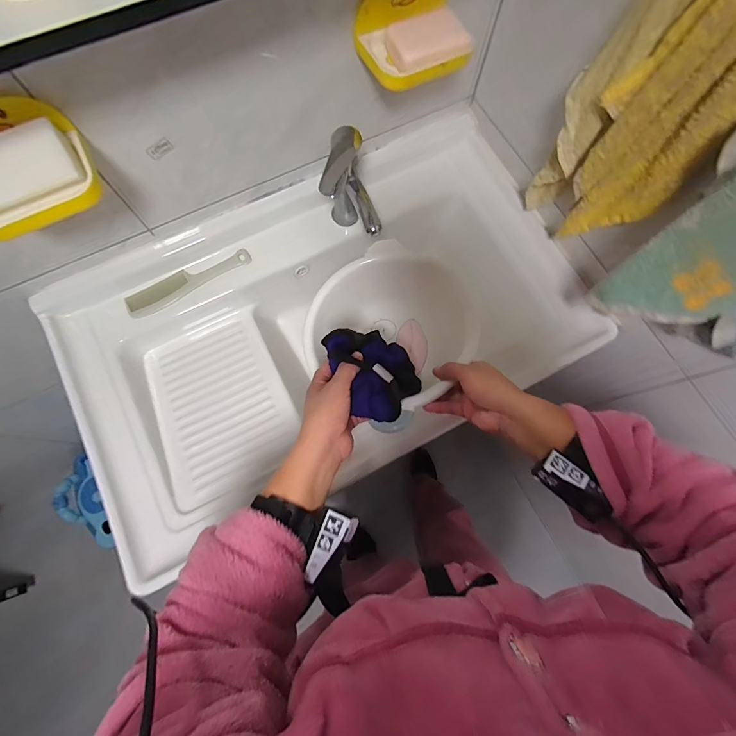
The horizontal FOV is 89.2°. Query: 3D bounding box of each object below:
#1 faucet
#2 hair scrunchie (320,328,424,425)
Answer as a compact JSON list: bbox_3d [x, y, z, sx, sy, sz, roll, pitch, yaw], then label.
[{"bbox_3d":[-0.029,-0.249,0.577,0.079,0.172,0.121,-9,76,-3],"label":"faucet"},{"bbox_3d":[0.014,0.001,0.473,0.101,0.100,0.128,-24,77,-7],"label":"hair scrunchie"}]

